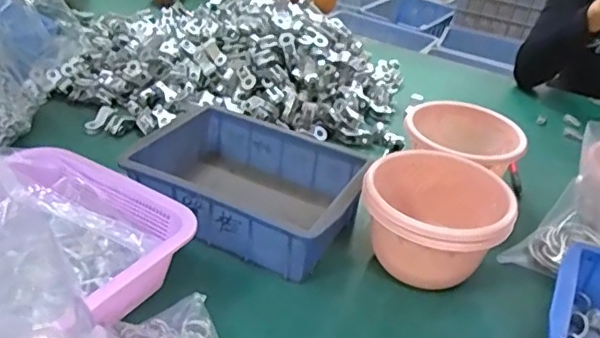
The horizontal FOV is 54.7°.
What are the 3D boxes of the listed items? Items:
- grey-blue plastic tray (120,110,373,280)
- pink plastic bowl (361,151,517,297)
[{"bbox_3d":[-0.056,0.023,0.670,0.244,0.075,0.184,20,33,20],"label":"grey-blue plastic tray"},{"bbox_3d":[0.135,0.061,0.600,0.140,0.112,0.114,18,32,17],"label":"pink plastic bowl"}]

